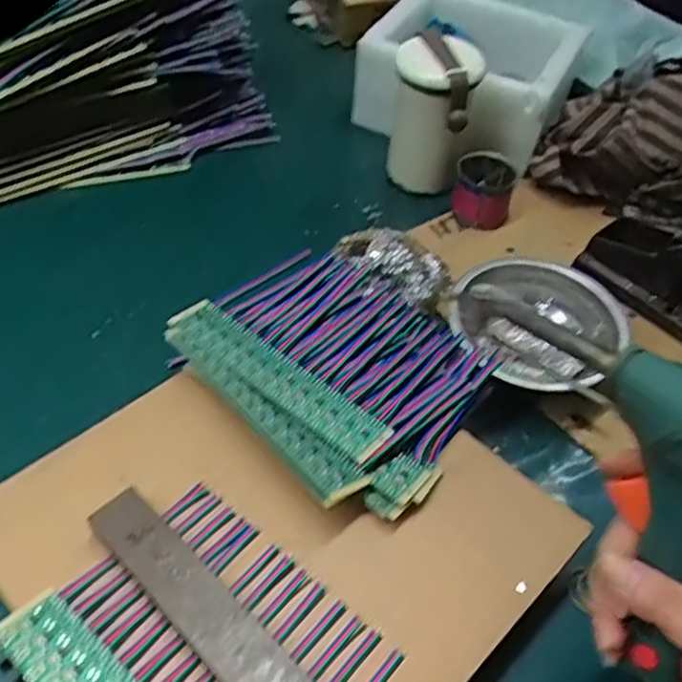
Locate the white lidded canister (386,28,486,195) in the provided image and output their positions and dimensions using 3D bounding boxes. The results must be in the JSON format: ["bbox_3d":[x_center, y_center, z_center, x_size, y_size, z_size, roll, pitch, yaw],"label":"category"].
[{"bbox_3d":[0.077,-0.191,0.621,0.066,0.136,0.062,11,48,3],"label":"white lidded canister"}]

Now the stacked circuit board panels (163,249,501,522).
[{"bbox_3d":[-0.007,0.017,0.456,0.189,0.031,0.157,33,53,21],"label":"stacked circuit board panels"}]

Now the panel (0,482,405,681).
[{"bbox_3d":[-0.070,0.156,0.349,0.157,0.016,0.131,34,50,24],"label":"panel"}]

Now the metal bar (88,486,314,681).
[{"bbox_3d":[-0.051,0.147,0.338,0.205,0.005,0.030,37,58,26],"label":"metal bar"}]

